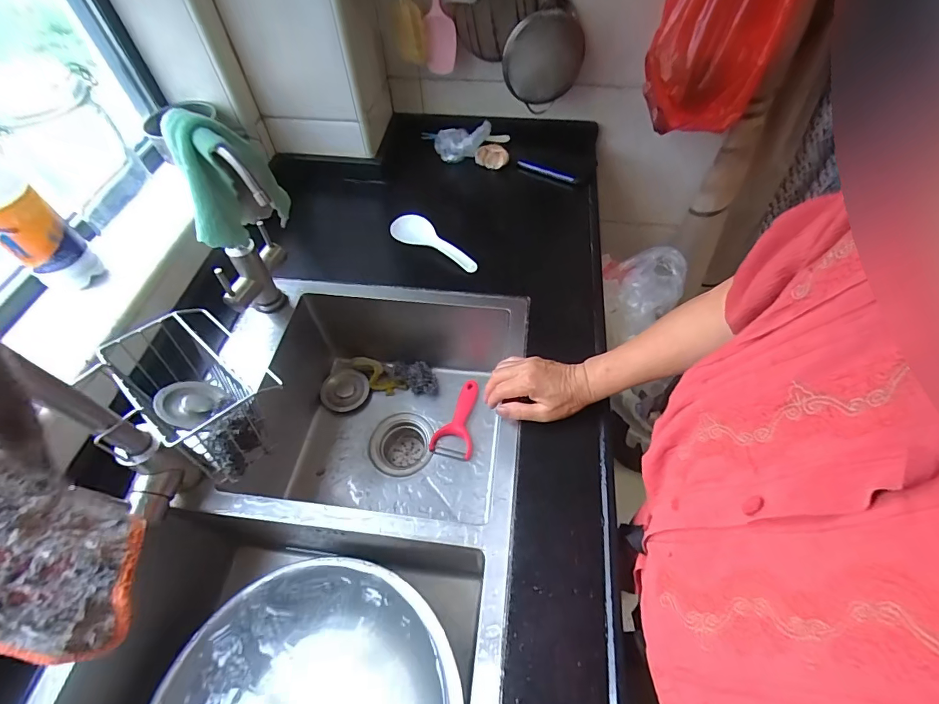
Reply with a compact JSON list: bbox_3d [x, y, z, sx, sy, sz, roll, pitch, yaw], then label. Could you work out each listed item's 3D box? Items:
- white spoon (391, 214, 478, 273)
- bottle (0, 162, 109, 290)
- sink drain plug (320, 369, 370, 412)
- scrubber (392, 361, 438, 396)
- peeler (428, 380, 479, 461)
[{"bbox_3d":[-0.053,-0.182,0.702,0.166,0.022,0.056,29,61,19],"label":"white spoon"},{"bbox_3d":[-0.515,-0.150,0.499,0.063,0.169,0.063,31,62,21],"label":"bottle"},{"bbox_3d":[-0.217,0.069,0.762,0.079,0.025,0.074,-1,55,1],"label":"sink drain plug"},{"bbox_3d":[-0.092,0.045,0.767,0.086,0.037,0.049,37,64,24],"label":"scrubber"},{"bbox_3d":[-0.018,0.109,0.730,0.068,0.014,0.140,10,56,8],"label":"peeler"}]

